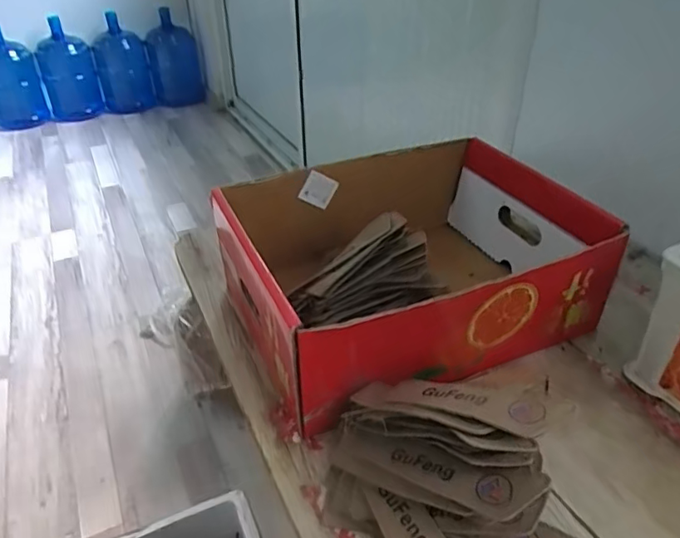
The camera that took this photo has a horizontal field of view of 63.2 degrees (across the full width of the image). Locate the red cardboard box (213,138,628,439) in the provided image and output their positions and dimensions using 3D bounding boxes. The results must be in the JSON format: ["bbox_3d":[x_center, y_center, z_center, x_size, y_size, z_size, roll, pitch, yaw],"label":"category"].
[{"bbox_3d":[0.076,-0.013,0.657,0.383,0.151,0.316,-13,36,-17],"label":"red cardboard box"}]

